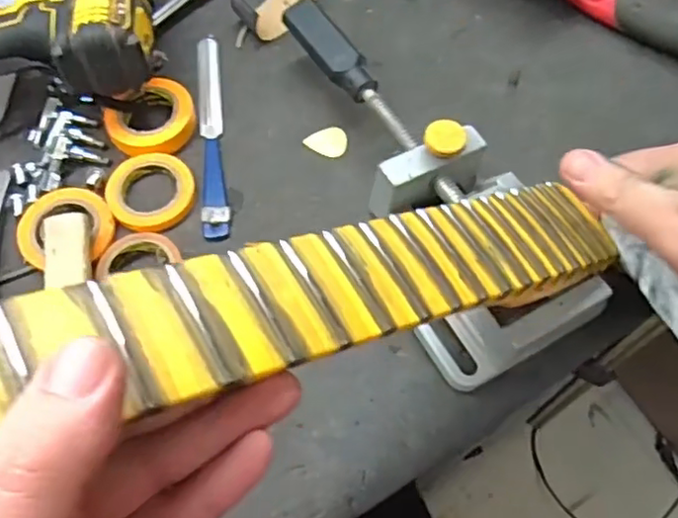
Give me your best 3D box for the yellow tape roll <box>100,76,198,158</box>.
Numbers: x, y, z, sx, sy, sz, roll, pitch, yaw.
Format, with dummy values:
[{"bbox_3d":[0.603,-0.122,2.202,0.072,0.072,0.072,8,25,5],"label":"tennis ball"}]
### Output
[{"bbox_3d":[-0.132,-0.099,0.441,0.059,0.018,0.058,-1,63,1],"label":"yellow tape roll"}]

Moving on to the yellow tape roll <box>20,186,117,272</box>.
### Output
[{"bbox_3d":[-0.178,-0.024,0.405,0.058,0.012,0.061,-1,63,1],"label":"yellow tape roll"}]

